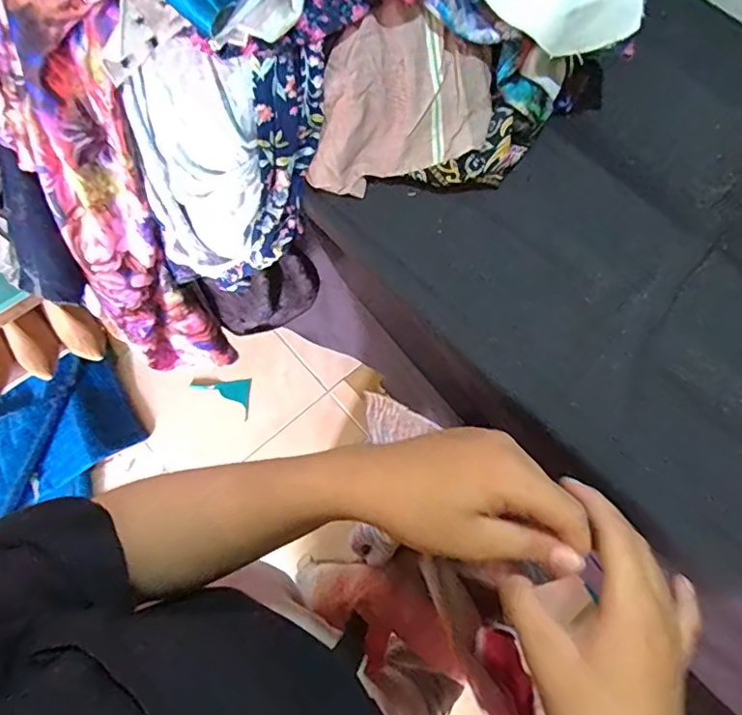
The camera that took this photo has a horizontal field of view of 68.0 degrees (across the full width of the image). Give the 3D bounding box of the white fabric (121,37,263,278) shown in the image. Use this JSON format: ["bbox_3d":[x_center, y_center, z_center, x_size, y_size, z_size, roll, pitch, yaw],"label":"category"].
[{"bbox_3d":[-0.148,-0.154,0.482,0.100,0.213,0.041,24,48,6],"label":"white fabric"}]

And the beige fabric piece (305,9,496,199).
[{"bbox_3d":[0.027,-0.217,0.470,0.154,0.025,0.136,-6,111,-9],"label":"beige fabric piece"}]

